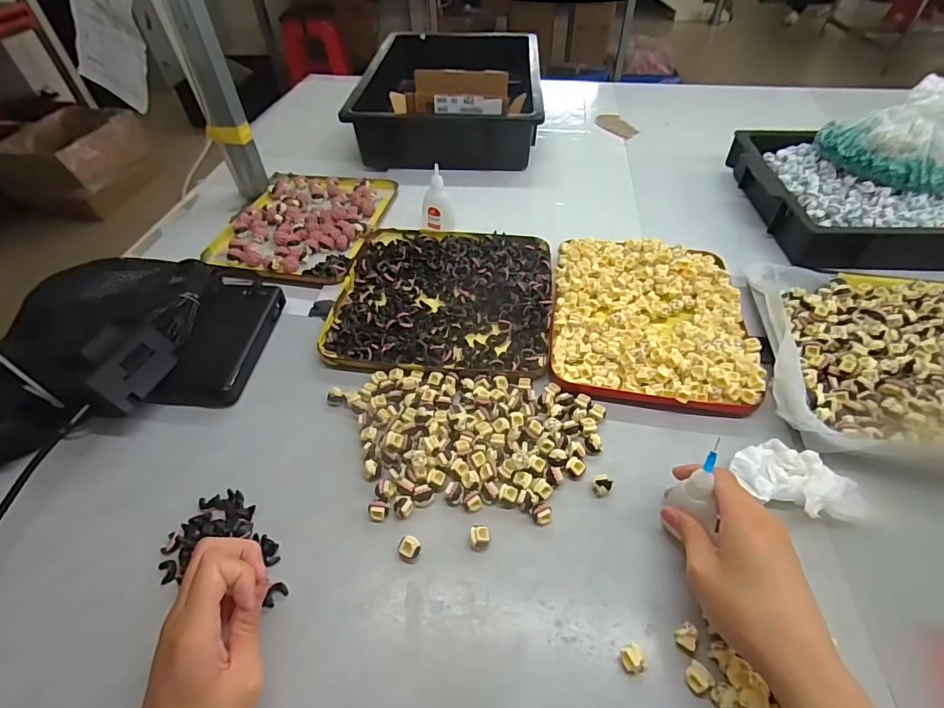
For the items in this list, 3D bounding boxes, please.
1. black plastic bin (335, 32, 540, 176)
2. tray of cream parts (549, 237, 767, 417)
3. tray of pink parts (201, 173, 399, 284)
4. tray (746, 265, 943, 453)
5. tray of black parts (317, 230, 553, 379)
[{"bbox_3d":[-0.031,-0.485,0.864,0.297,0.124,0.418,1,47,5],"label":"black plastic bin"},{"bbox_3d":[0.192,-0.046,0.507,0.197,0.033,0.241,6,48,9],"label":"tray of cream parts"},{"bbox_3d":[-0.235,-0.190,0.658,0.205,0.020,0.254,5,48,9],"label":"tray of pink parts"},{"bbox_3d":[0.466,0.001,0.442,0.353,0.031,0.249,6,48,9],"label":"tray"},{"bbox_3d":[-0.030,-0.076,0.537,0.239,0.017,0.241,2,47,6],"label":"tray of black parts"}]

